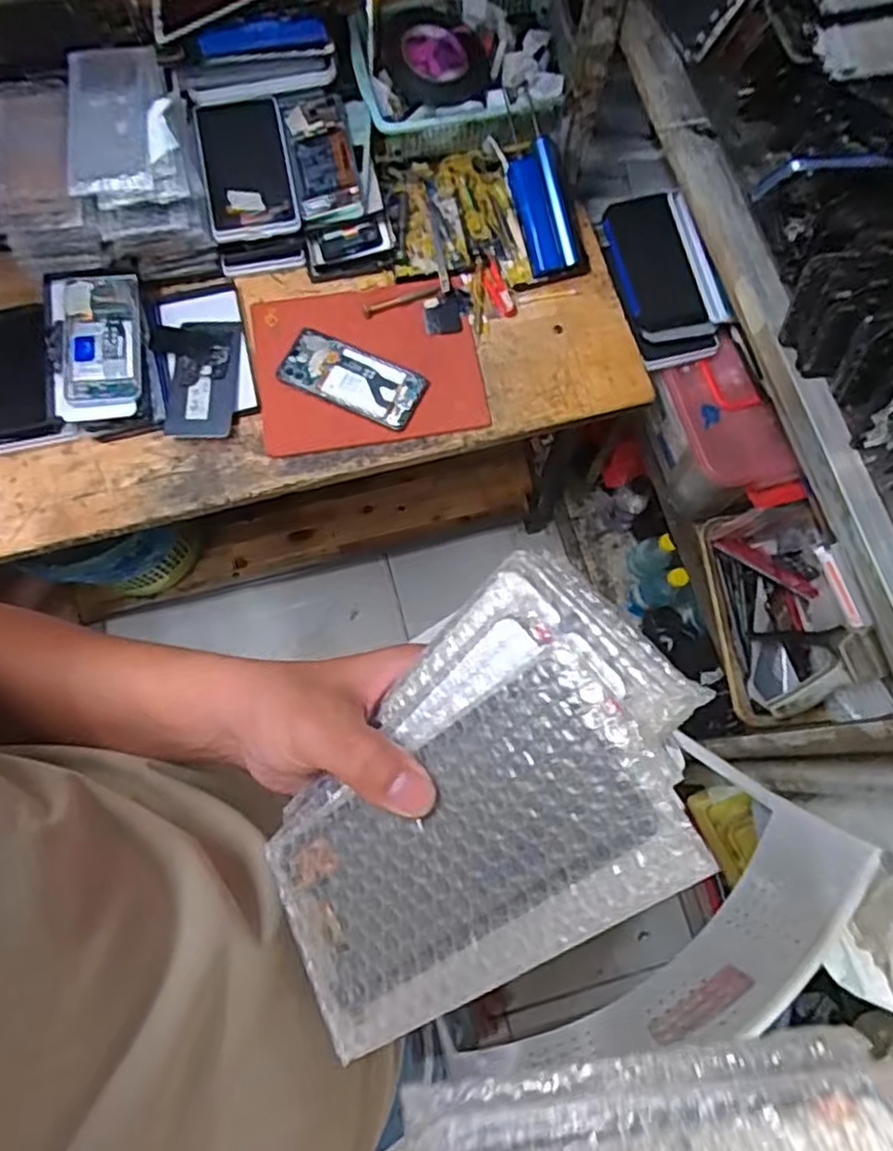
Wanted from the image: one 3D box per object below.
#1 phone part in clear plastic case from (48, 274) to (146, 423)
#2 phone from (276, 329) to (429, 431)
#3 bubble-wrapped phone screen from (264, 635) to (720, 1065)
[{"bbox_3d":[-0.375,-0.242,0.754,0.088,0.026,0.170,-7,79,-2],"label":"phone part in clear plastic case"},{"bbox_3d":[-0.104,-0.218,0.781,0.160,0.009,0.070,24,76,6],"label":"phone"},{"bbox_3d":[0.005,0.105,0.264,0.163,0.007,0.088,-37,66,19],"label":"bubble-wrapped phone screen"}]

